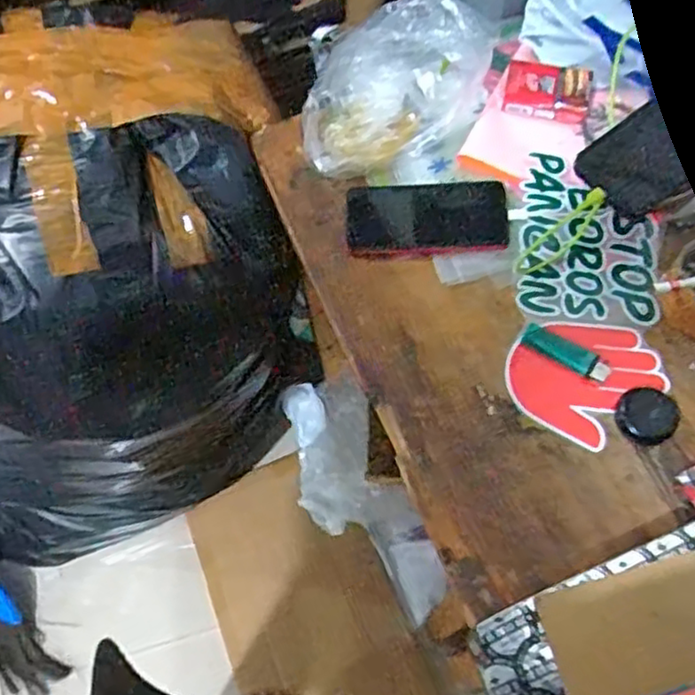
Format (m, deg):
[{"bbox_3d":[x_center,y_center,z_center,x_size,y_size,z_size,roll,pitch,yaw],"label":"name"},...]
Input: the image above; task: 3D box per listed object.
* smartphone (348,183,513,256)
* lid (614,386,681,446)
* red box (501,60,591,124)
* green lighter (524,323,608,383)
[{"bbox_3d":[0.075,-0.124,0.666,0.149,0.005,0.080,-3,69,5],"label":"smartphone"},{"bbox_3d":[0.245,0.055,0.569,0.052,0.007,0.046,-27,66,-8],"label":"lid"},{"bbox_3d":[0.202,-0.260,0.703,0.082,0.017,0.064,12,67,9],"label":"red box"},{"bbox_3d":[0.188,0.003,0.599,0.076,0.012,0.020,35,73,18],"label":"green lighter"}]

